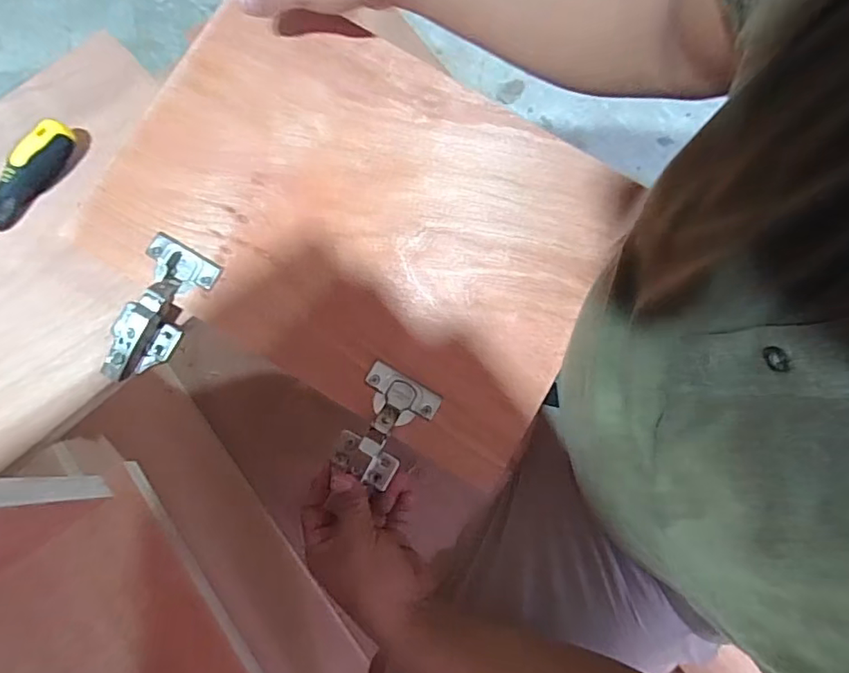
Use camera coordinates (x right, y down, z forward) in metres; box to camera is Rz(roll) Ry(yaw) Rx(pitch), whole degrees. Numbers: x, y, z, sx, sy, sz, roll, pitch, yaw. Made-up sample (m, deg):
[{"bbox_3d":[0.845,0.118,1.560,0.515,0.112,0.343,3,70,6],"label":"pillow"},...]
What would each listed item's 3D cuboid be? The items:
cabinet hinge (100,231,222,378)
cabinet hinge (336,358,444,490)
[{"bbox_3d":[-0.221,-0.020,0.439,0.058,0.032,0.118,31,79,8],"label":"cabinet hinge"},{"bbox_3d":[-0.033,0.073,0.435,0.058,0.032,0.087,29,79,8],"label":"cabinet hinge"}]

